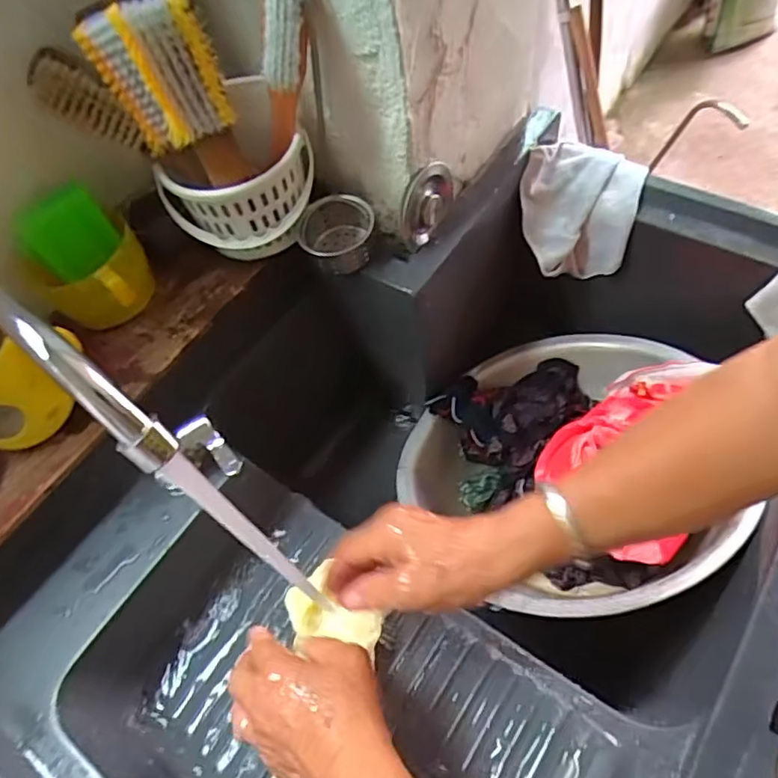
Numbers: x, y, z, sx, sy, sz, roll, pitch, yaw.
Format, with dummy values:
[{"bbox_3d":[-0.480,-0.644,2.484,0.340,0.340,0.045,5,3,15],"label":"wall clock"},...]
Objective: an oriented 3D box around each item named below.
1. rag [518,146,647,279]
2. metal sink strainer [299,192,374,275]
[{"bbox_3d":[0.209,-0.199,0.670,0.122,0.121,0.112,8,61,12],"label":"rag"},{"bbox_3d":[-0.048,-0.144,0.564,0.066,0.048,0.063,-7,59,4],"label":"metal sink strainer"}]

